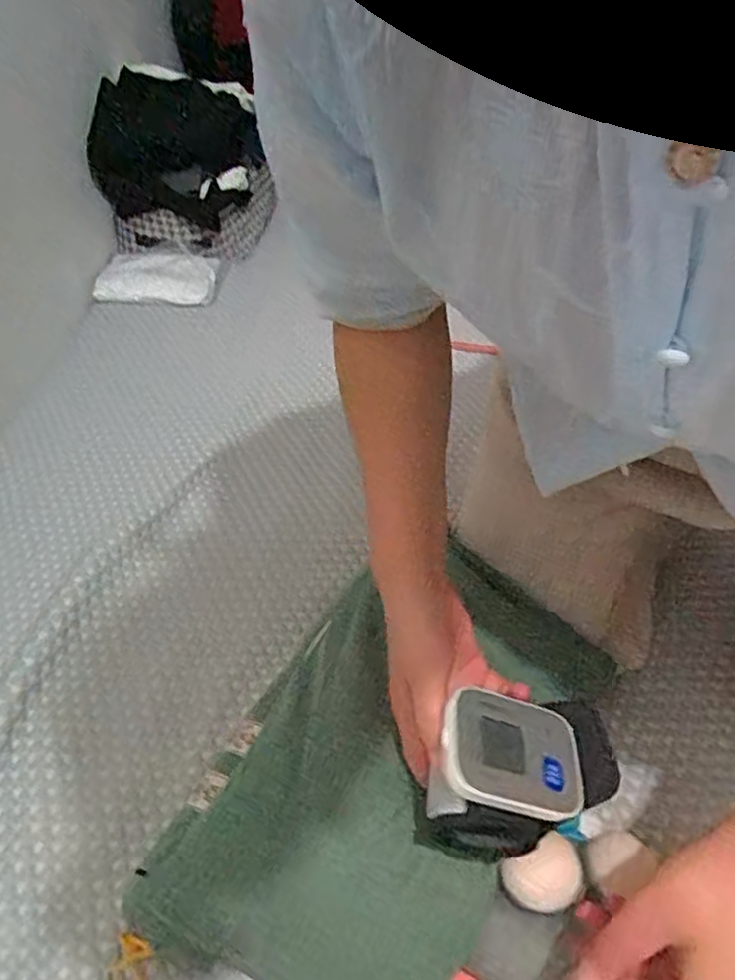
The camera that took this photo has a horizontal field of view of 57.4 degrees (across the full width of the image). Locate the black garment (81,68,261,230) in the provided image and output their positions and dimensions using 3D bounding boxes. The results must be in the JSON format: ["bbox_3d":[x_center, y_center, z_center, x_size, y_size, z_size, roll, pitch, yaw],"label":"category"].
[{"bbox_3d":[-0.375,-0.701,1.365,0.278,0.201,0.337,0,41,-1],"label":"black garment"}]

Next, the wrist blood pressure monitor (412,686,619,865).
[{"bbox_3d":[0.087,0.181,0.411,0.108,0.112,0.070,13,37,-5],"label":"wrist blood pressure monitor"}]

